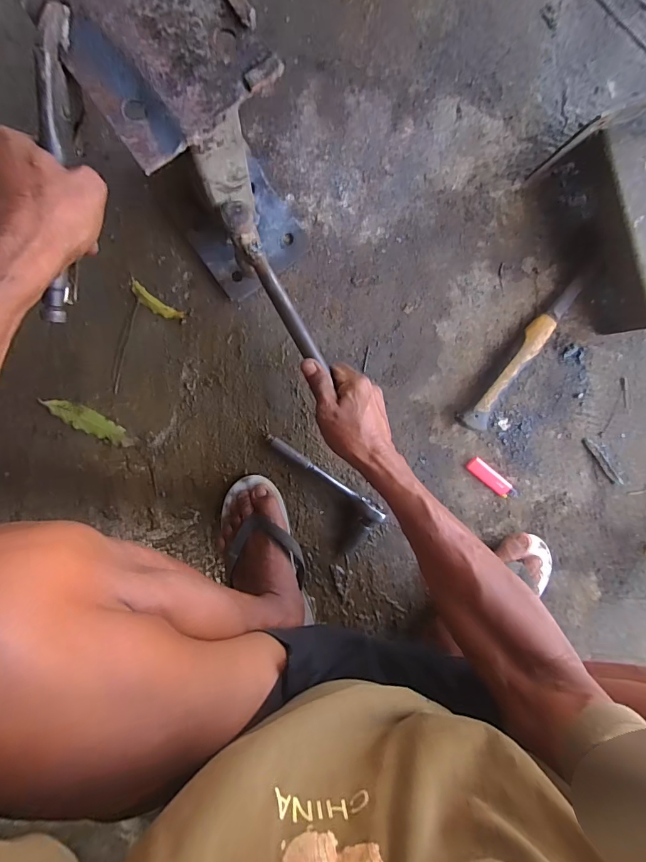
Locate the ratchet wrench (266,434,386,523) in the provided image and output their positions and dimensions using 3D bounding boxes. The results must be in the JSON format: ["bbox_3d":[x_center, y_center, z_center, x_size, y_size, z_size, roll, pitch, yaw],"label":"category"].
[{"bbox_3d":[0.002,0.064,0.561,0.187,0.041,0.024,34,95,-7],"label":"ratchet wrench"}]

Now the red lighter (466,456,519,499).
[{"bbox_3d":[0.242,0.069,0.587,0.082,0.014,0.023,39,94,-8],"label":"red lighter"}]

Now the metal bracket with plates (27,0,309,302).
[{"bbox_3d":[-0.111,-0.274,0.418,0.129,0.243,0.204,-32,99,1],"label":"metal bracket with plates"}]

